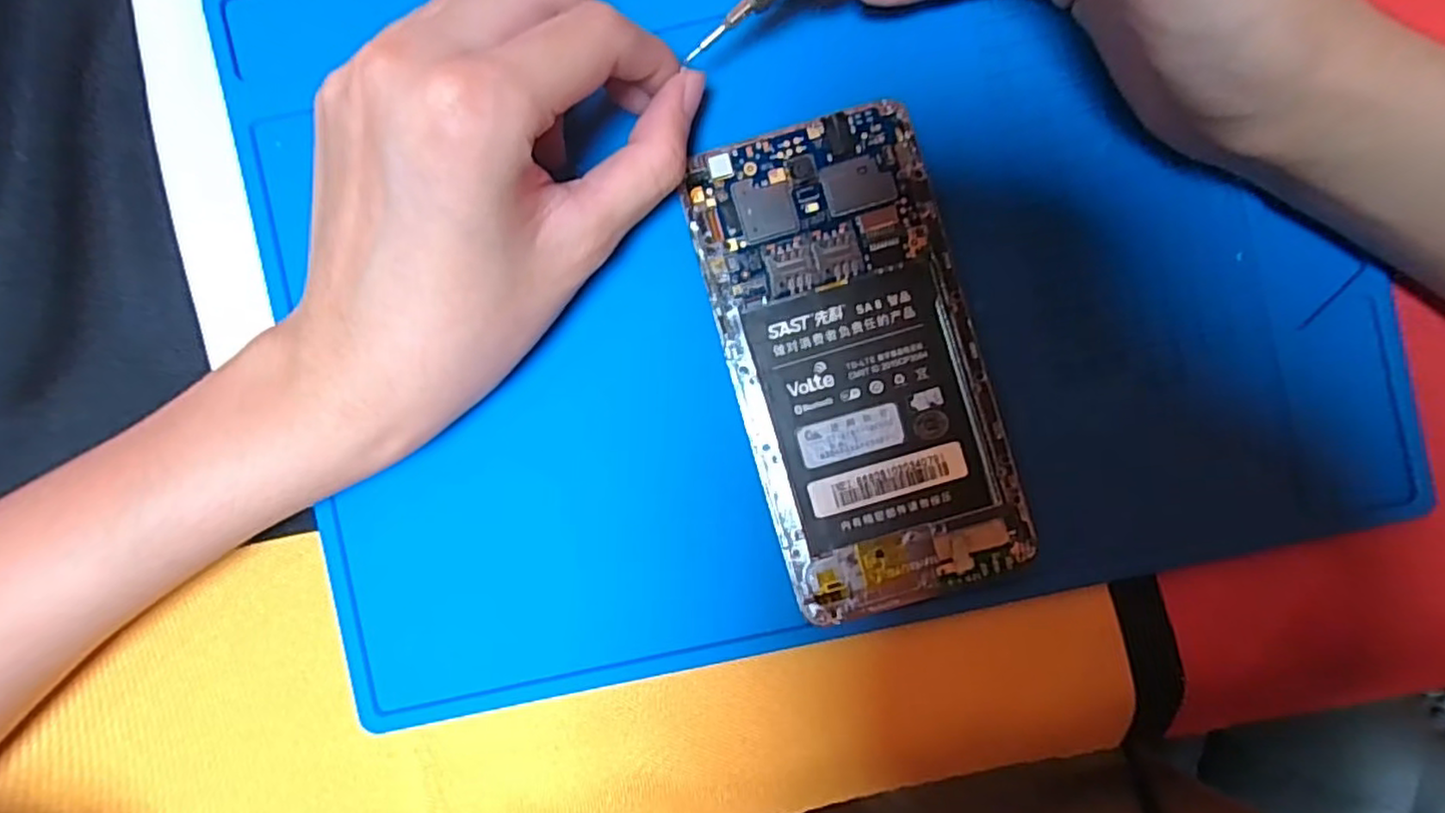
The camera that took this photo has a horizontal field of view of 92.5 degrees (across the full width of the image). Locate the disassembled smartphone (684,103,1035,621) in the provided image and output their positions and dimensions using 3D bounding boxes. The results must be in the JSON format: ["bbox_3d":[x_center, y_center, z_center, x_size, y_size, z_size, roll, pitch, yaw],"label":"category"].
[{"bbox_3d":[0.038,-0.012,0.203,0.069,0.009,0.138,-17,91,1],"label":"disassembled smartphone"}]

